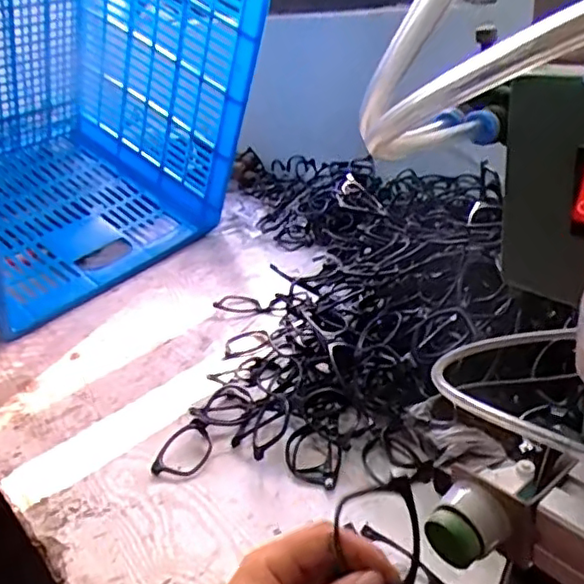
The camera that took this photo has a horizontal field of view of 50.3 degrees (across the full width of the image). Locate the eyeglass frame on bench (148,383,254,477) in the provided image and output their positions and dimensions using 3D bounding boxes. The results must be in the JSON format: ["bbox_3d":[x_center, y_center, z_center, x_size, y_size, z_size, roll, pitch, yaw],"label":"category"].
[{"bbox_3d":[-0.094,0.149,0.686,0.063,0.027,0.142,11,32,33],"label":"eyeglass frame on bench"}]

